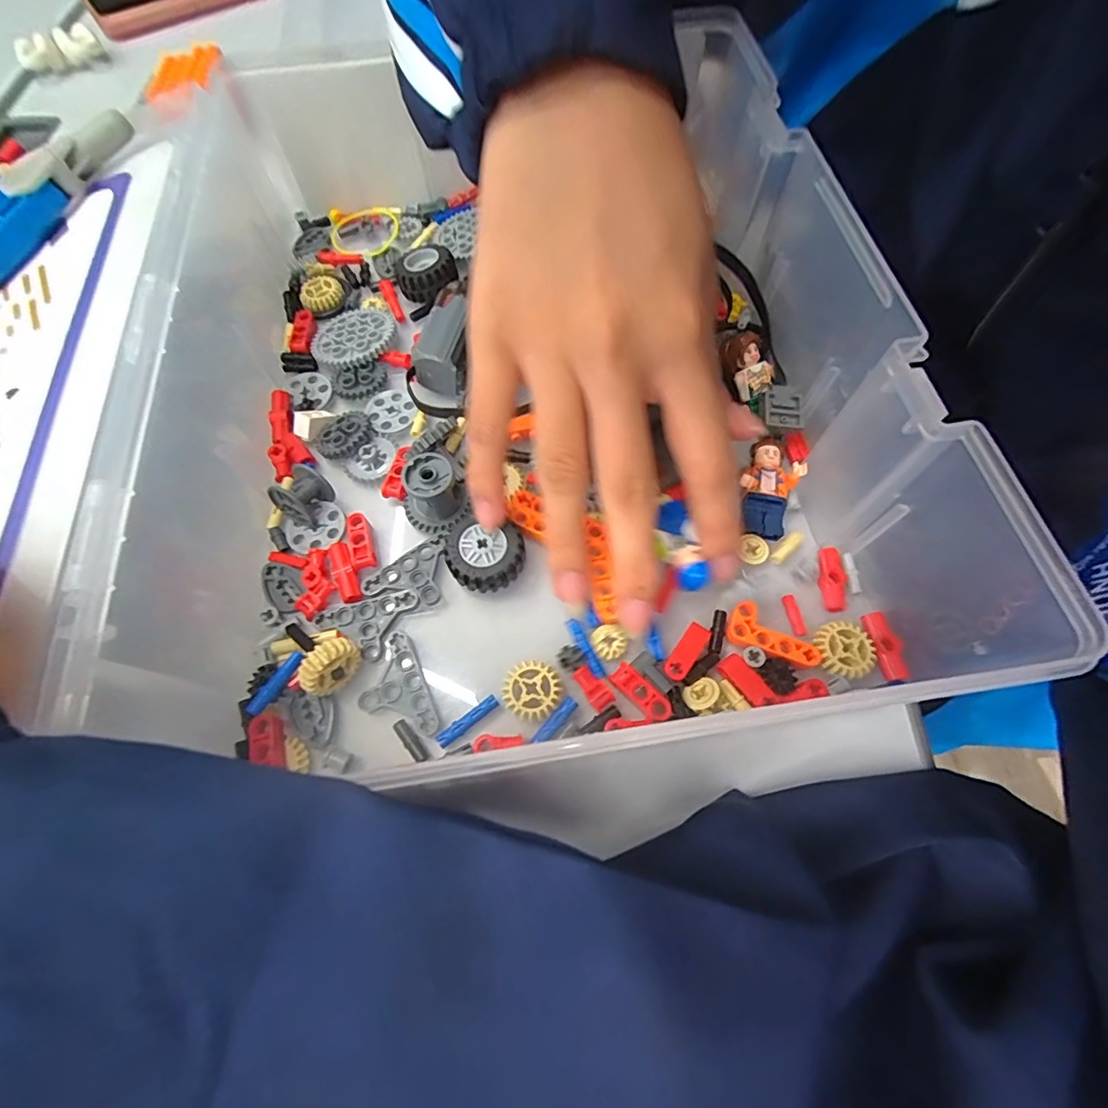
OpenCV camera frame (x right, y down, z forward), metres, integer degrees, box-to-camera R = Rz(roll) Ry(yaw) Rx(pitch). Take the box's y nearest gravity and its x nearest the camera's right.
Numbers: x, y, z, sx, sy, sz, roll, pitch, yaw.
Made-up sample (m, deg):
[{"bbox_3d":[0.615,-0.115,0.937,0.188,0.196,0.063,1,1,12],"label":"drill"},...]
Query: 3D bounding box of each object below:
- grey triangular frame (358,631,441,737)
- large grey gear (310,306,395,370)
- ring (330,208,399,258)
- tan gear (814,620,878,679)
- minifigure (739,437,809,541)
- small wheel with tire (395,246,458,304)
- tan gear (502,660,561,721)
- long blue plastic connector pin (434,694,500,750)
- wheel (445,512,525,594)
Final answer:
[{"bbox_3d":[-0.050,0.045,0.183,0.029,0.004,0.029,17,67,8],"label":"grey triangular frame"},{"bbox_3d":[-0.097,-0.105,0.249,0.040,0.007,0.042,0,66,0],"label":"large grey gear"},{"bbox_3d":[-0.104,-0.177,0.284,0.037,0.006,0.034,0,66,0],"label":"ring"},{"bbox_3d":[0.103,0.033,0.181,0.019,0.004,0.020,0,66,0],"label":"tan gear"},{"bbox_3d":[0.088,-0.027,0.205,0.017,0.012,0.042,7,79,4],"label":"minifigure"},{"bbox_3d":[-0.064,-0.140,0.260,0.029,0.016,0.026,-11,66,-5],"label":"small wheel with tire"},{"bbox_3d":[-0.008,0.047,0.178,0.020,0.004,0.020,0,66,0],"label":"tan gear"},{"bbox_3d":[-0.030,0.056,0.175,0.024,0.004,0.005,-37,71,-15],"label":"long blue plastic connector pin"},{"bbox_3d":[-0.026,0.000,0.196,0.030,0.013,0.031,0,66,0],"label":"wheel"}]

